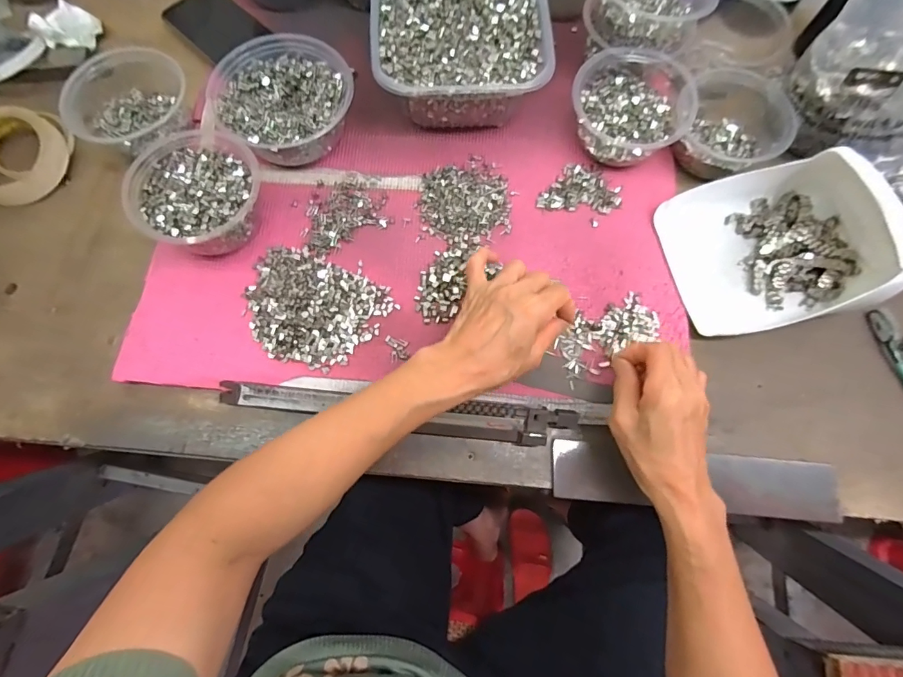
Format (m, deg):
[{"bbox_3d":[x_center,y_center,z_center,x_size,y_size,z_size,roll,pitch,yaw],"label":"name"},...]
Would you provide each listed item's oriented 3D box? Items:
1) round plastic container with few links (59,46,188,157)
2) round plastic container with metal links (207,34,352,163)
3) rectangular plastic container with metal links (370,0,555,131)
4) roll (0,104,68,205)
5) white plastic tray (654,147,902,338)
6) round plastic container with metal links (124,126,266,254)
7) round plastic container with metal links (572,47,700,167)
[{"bbox_3d":[-0.325,-0.238,0.451,0.100,0.059,0.097,1,72,-2],"label":"round plastic container with few links"},{"bbox_3d":[-0.170,-0.243,0.456,0.134,0.060,0.135,1,72,-2],"label":"round plastic container with metal links"},{"bbox_3d":[0.008,-0.304,0.470,0.170,0.078,0.176,-2,72,-2],"label":"rectangular plastic container with metal links"},{"bbox_3d":[-0.456,-0.192,0.460,0.092,0.034,0.104,33,74,9],"label":"roll"},{"bbox_3d":[0.311,-0.095,0.410,0.181,0.083,0.157,-12,73,-5],"label":"white plastic tray"},{"bbox_3d":[-0.236,-0.133,0.420,0.114,0.062,0.110,1,72,-2],"label":"round plastic container with metal links"},{"bbox_3d":[0.187,-0.238,0.458,0.111,0.064,0.117,1,72,-2],"label":"round plastic container with metal links"}]

